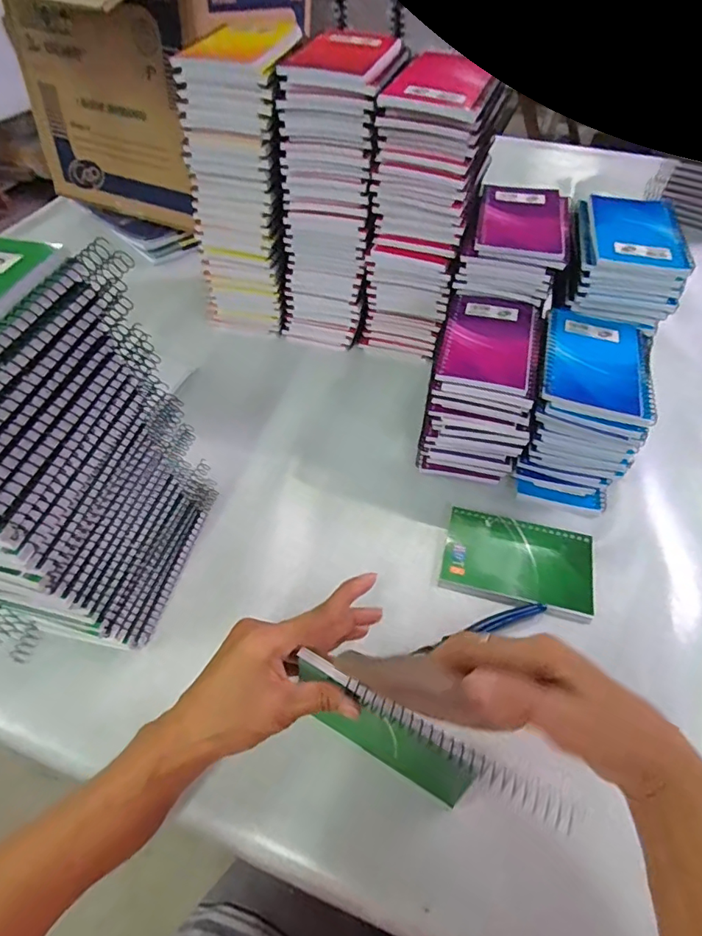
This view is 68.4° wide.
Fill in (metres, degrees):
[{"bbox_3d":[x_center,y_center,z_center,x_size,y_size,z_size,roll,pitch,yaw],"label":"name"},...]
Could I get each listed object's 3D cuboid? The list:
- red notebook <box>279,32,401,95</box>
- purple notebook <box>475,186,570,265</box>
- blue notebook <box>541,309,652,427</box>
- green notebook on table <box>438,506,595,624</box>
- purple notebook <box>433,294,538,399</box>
[{"bbox_3d":[-0.003,-0.382,0.481,0.088,0.015,0.123,13,52,10],"label":"red notebook"},{"bbox_3d":[0.175,-0.248,0.520,0.086,0.013,0.118,11,52,9],"label":"purple notebook"},{"bbox_3d":[0.223,-0.098,0.472,0.087,0.011,0.131,14,52,11],"label":"blue notebook"},{"bbox_3d":[0.151,0.082,0.466,0.128,0.004,0.088,13,52,10],"label":"green notebook on table"},{"bbox_3d":[0.132,-0.123,0.491,0.083,0.008,0.128,12,52,9],"label":"purple notebook"}]

